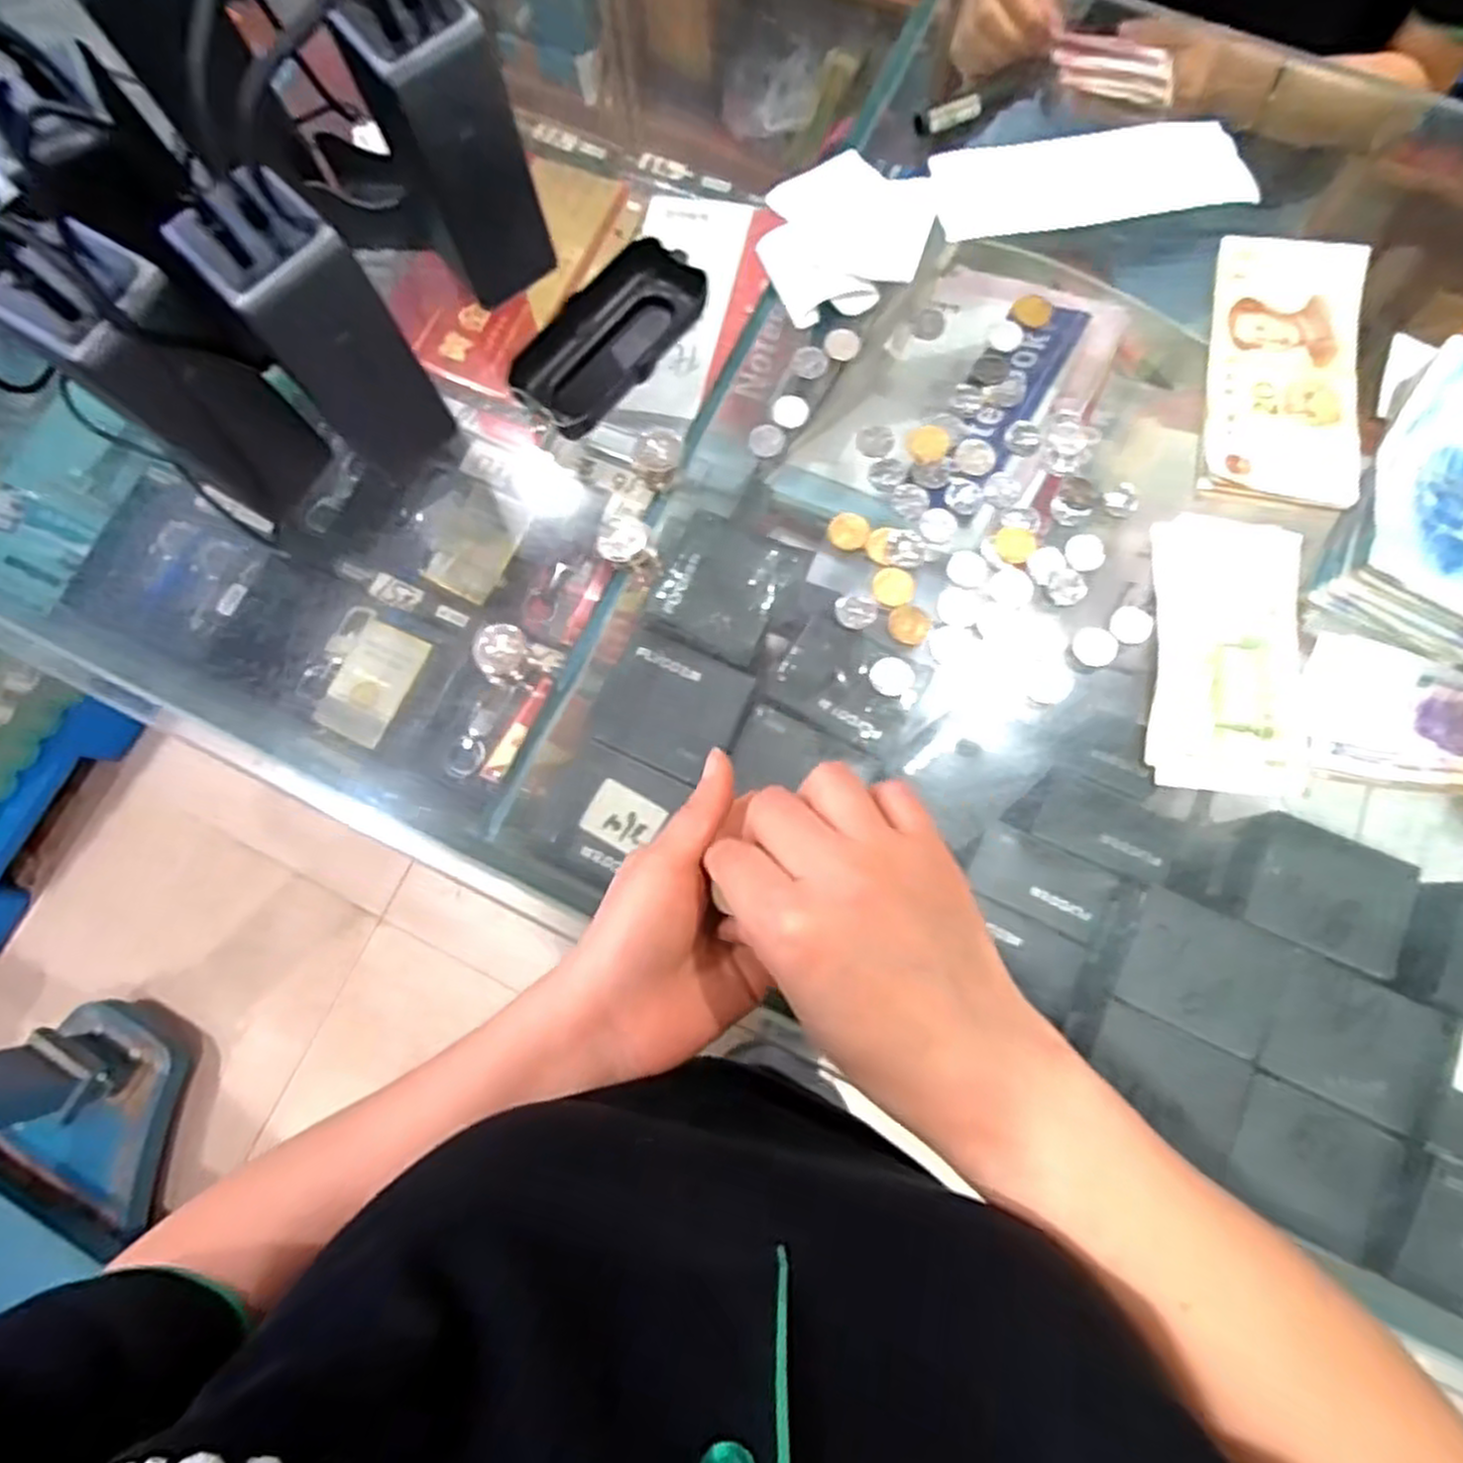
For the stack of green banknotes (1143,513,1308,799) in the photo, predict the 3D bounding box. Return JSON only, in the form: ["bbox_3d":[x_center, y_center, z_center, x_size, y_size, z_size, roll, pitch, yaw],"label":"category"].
[{"bbox_3d":[0.234,-0.038,0.373,0.067,0.008,0.134,8,78,3],"label":"stack of green banknotes"}]

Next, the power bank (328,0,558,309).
[{"bbox_3d":[-0.122,-0.262,0.368,0.050,0.136,0.029,-34,79,-5],"label":"power bank"}]

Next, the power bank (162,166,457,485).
[{"bbox_3d":[-0.170,-0.168,0.344,0.047,0.139,0.048,-40,80,-7],"label":"power bank"}]

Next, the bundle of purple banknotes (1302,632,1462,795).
[{"bbox_3d":[0.330,0.002,0.349,0.136,0.034,0.064,15,79,5],"label":"bundle of purple banknotes"}]

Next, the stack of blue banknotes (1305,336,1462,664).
[{"bbox_3d":[0.337,-0.107,0.371,0.071,0.031,0.147,28,80,7],"label":"stack of blue banknotes"}]

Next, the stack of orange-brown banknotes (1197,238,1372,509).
[{"bbox_3d":[0.280,-0.185,0.401,0.072,0.009,0.150,11,79,4],"label":"stack of orange-brown banknotes"}]

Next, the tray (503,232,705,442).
[{"bbox_3d":[-0.063,-0.201,0.413,0.054,0.029,0.107,36,81,8],"label":"tray"}]

